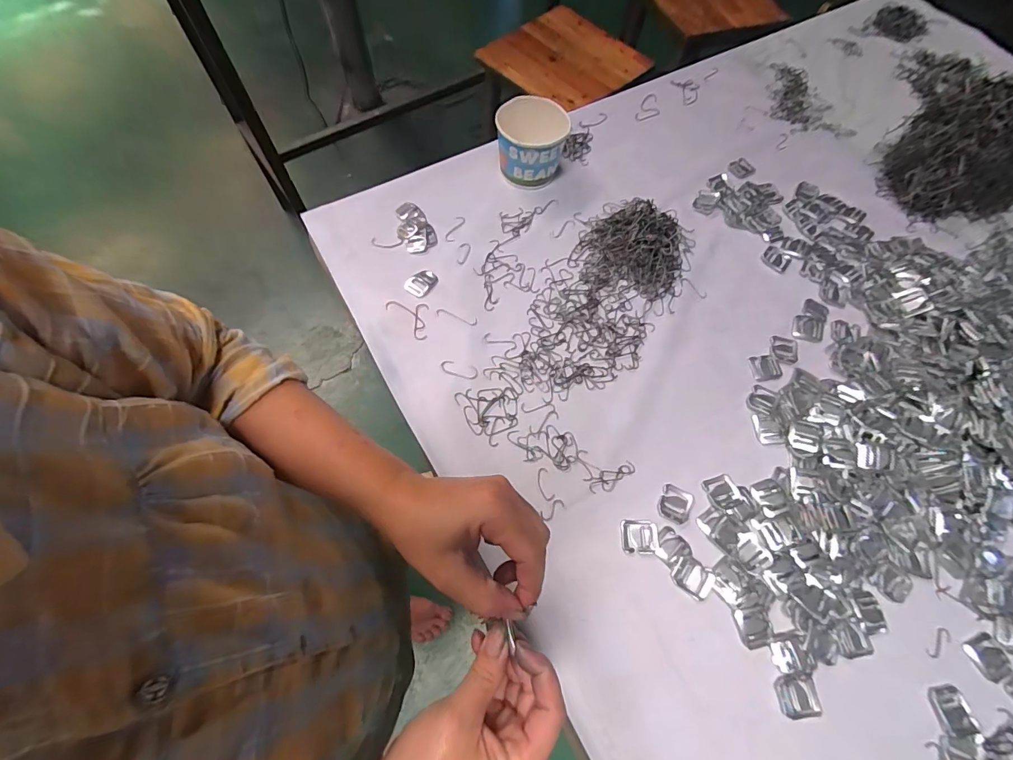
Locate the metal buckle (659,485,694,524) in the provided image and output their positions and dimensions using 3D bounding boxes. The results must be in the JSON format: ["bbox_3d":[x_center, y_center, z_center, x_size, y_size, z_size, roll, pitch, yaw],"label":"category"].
[{"bbox_3d":[0.171,0.125,0.441,0.031,0.004,0.035,24,68,8],"label":"metal buckle"}]

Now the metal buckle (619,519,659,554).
[{"bbox_3d":[0.131,0.153,0.428,0.036,0.004,0.031,1,67,-1],"label":"metal buckle"}]

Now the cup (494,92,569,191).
[{"bbox_3d":[0.032,-0.318,0.589,0.092,0.081,0.086,-2,67,-2],"label":"cup"}]

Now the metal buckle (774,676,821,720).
[{"bbox_3d":[0.254,0.275,0.378,0.035,0.004,0.031,-2,67,-2],"label":"metal buckle"}]

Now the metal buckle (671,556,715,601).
[{"bbox_3d":[0.177,0.187,0.414,0.035,0.005,0.030,38,71,14],"label":"metal buckle"}]

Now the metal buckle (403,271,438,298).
[{"bbox_3d":[-0.104,-0.119,0.535,0.034,0.004,0.037,36,71,13],"label":"metal buckle"}]

